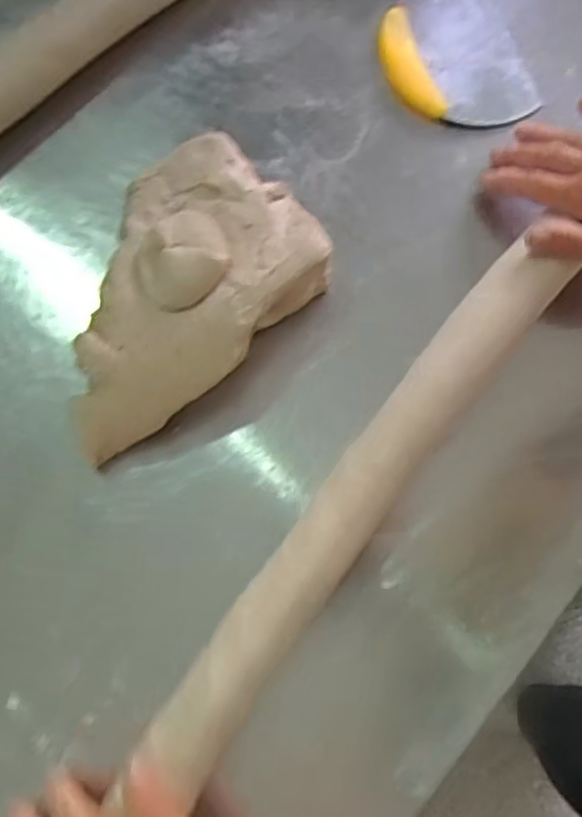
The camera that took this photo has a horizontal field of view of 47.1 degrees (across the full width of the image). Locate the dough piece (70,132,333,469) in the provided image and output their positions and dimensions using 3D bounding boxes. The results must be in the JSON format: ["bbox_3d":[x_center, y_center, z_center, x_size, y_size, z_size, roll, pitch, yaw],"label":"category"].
[{"bbox_3d":[-0.091,-0.087,0.493,0.223,0.075,0.156,-41,79,-10],"label":"dough piece"}]

